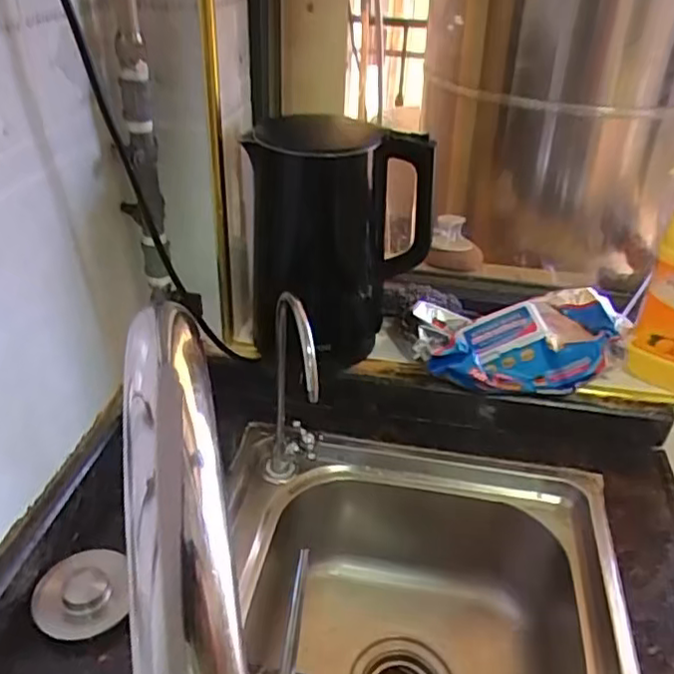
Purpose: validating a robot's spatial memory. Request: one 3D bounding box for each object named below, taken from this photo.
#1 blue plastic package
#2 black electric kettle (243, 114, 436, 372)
[{"bbox_3d":[0.224,0.003,0.783,0.252,0.073,0.125,-1,34,-6],"label":"blue plastic package"},{"bbox_3d":[0.002,-0.116,0.775,0.206,0.251,0.168,6,33,5],"label":"black electric kettle"}]

